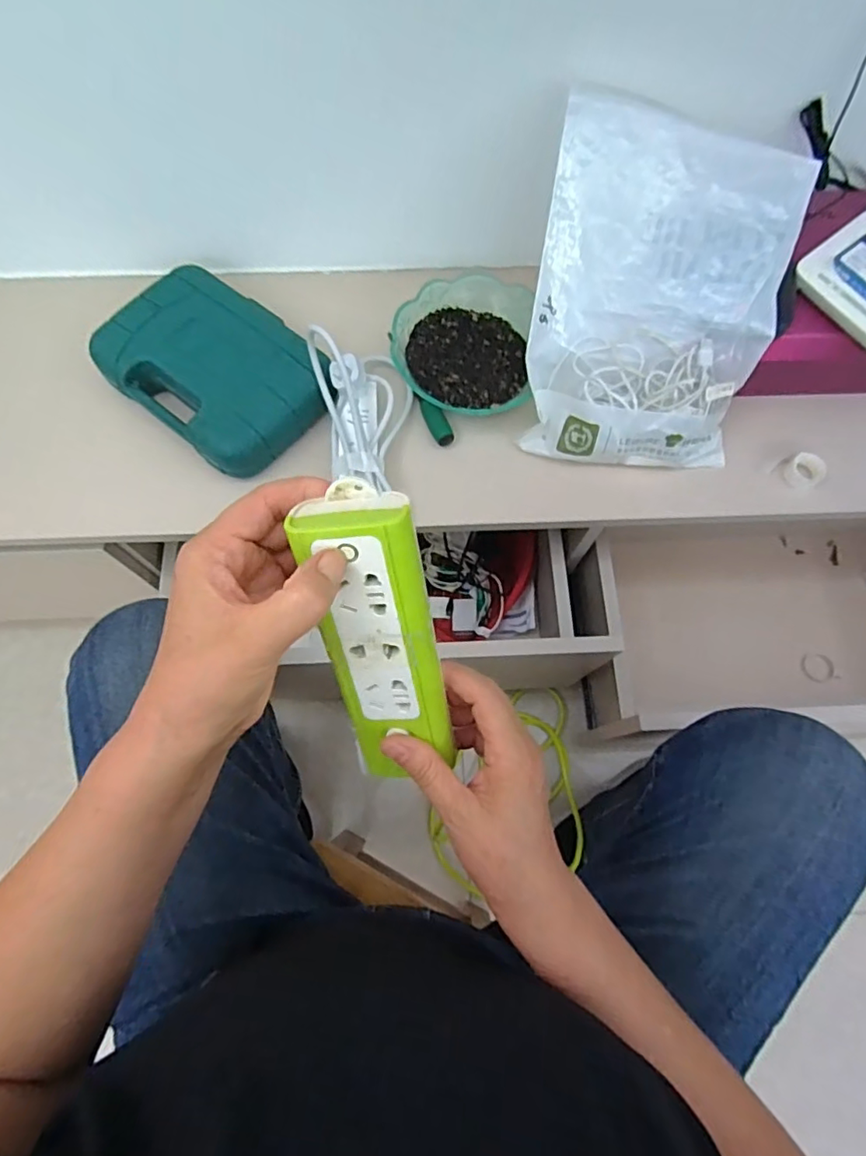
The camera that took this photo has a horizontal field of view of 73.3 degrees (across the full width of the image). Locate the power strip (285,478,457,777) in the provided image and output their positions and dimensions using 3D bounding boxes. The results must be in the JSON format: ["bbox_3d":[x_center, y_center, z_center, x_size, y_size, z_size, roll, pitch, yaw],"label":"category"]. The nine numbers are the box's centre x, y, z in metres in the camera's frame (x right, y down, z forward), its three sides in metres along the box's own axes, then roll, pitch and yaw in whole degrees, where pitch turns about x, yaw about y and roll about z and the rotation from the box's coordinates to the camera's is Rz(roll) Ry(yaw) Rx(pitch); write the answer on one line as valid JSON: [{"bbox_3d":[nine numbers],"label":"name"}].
[{"bbox_3d":[-0.024,0.037,0.292,0.054,0.169,0.029,-10,33,-4],"label":"power strip"}]

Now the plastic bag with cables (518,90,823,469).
[{"bbox_3d":[0.215,-0.263,0.567,0.232,0.060,0.305,6,106,-2],"label":"plastic bag with cables"}]

